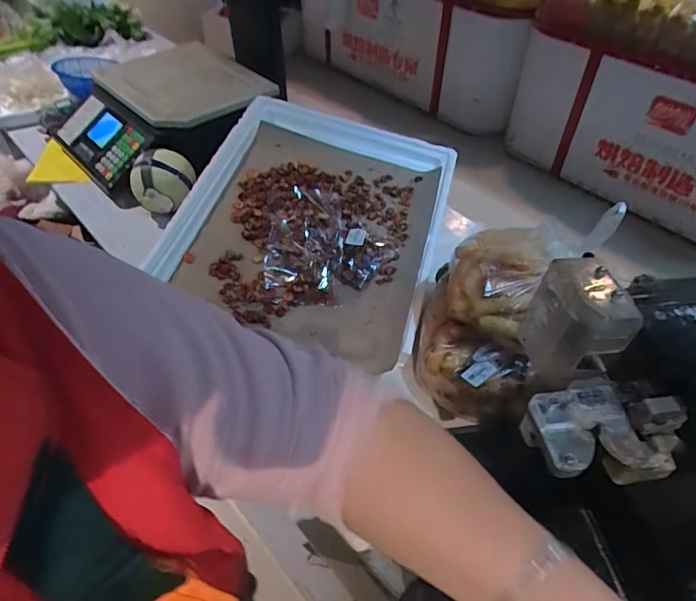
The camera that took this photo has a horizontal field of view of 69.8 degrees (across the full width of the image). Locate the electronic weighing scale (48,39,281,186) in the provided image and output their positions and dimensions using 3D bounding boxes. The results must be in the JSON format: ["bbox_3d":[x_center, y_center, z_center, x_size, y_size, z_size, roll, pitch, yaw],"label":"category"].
[{"bbox_3d":[-0.415,-0.410,1.093,0.422,0.167,0.345,-21,50,-21],"label":"electronic weighing scale"}]

